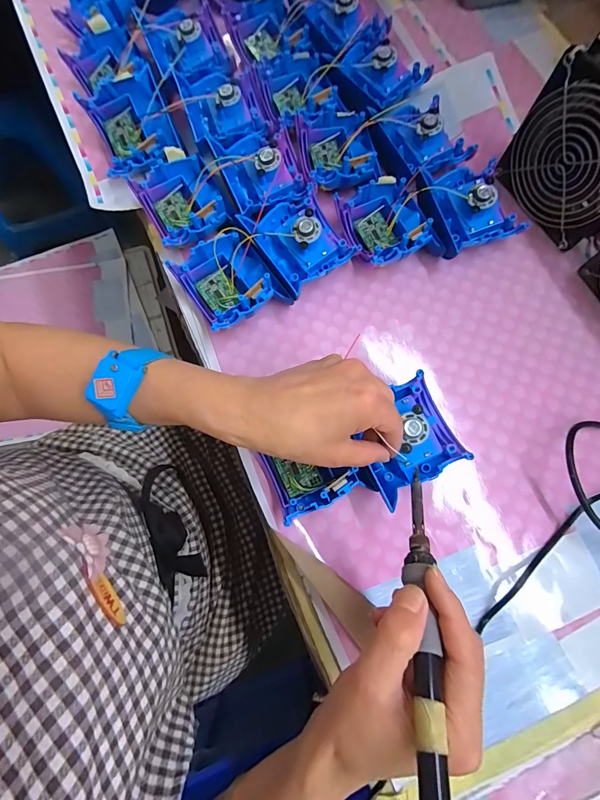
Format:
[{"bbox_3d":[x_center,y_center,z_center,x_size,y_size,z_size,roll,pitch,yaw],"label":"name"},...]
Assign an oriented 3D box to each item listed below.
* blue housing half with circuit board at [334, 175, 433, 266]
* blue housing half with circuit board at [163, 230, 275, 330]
[{"bbox_3d":[0.084,-0.169,0.361,0.080,0.038,0.081,-16,76,-5],"label":"blue housing half with circuit board"},{"bbox_3d":[-0.067,-0.108,0.341,0.075,0.038,0.082,-32,78,-8],"label":"blue housing half with circuit board"}]

